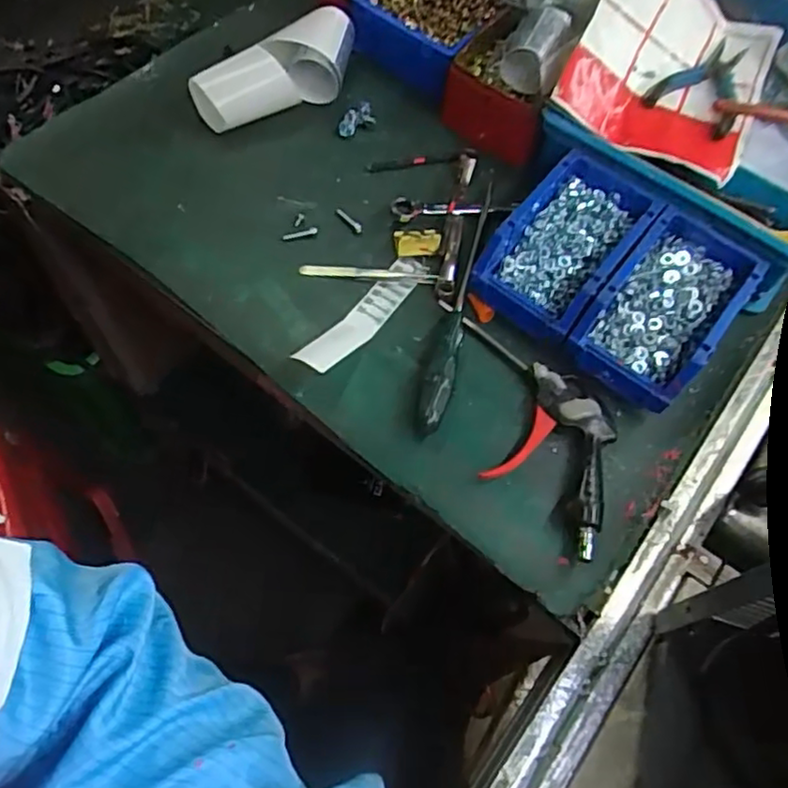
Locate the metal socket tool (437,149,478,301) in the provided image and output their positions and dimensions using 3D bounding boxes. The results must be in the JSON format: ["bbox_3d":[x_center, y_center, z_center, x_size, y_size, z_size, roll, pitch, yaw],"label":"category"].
[{"bbox_3d":[0.060,-0.169,0.656,0.019,0.011,0.178,11,64,2],"label":"metal socket tool"}]

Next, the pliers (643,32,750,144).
[{"bbox_3d":[0.317,-0.324,0.686,0.087,0.018,0.135,27,66,10],"label":"pliers"}]

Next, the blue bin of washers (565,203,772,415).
[{"bbox_3d":[0.237,-0.074,0.592,0.104,0.065,0.169,36,67,14],"label":"blue bin of washers"}]

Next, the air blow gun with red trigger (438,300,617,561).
[{"bbox_3d":[0.120,0.019,0.560,0.113,0.025,0.238,-9,65,-7],"label":"air blow gun with red trigger"}]

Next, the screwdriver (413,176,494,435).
[{"bbox_3d":[0.064,-0.091,0.609,0.024,0.035,0.289,16,64,5],"label":"screwdriver"}]

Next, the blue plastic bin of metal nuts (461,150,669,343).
[{"bbox_3d":[0.155,-0.134,0.615,0.105,0.065,0.170,37,68,14],"label":"blue plastic bin of metal nuts"}]

